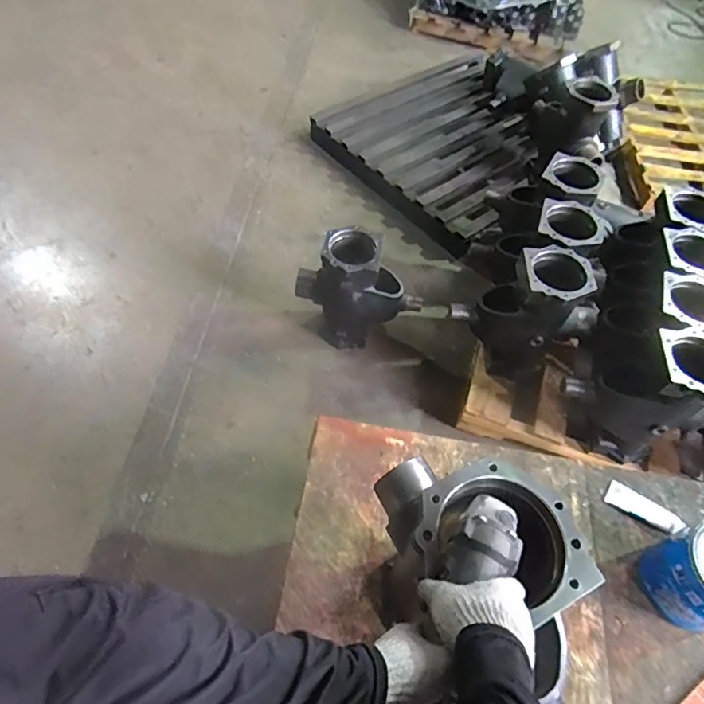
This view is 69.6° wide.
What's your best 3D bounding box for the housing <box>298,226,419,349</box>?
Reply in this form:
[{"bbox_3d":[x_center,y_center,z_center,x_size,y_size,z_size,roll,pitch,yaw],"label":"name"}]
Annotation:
[{"bbox_3d":[0.021,-0.201,1.709,0.393,0.429,0.197,-3,57,-7],"label":"housing"}]

